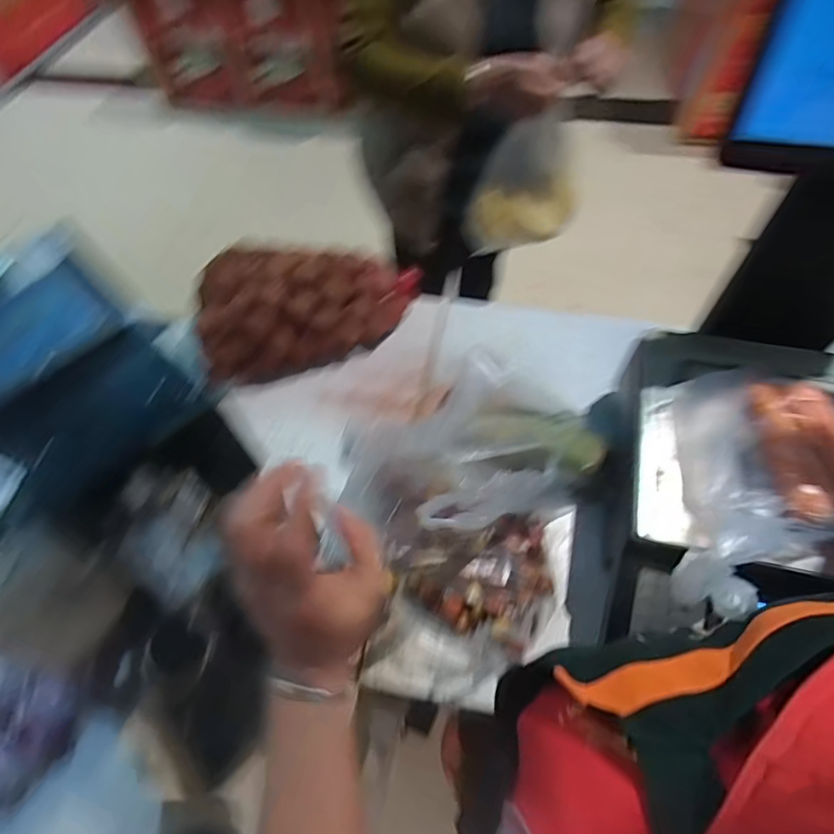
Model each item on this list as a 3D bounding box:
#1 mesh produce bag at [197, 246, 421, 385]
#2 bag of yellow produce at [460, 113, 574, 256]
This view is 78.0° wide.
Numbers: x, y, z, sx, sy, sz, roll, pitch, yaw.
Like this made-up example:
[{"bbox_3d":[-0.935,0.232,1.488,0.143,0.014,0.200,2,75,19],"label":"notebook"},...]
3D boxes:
[{"bbox_3d":[-0.168,-0.183,0.822,0.342,0.148,0.154,-10,58,-3],"label":"mesh produce bag"},{"bbox_3d":[0.186,-0.413,0.910,0.195,0.210,0.115,-11,58,-3],"label":"bag of yellow produce"}]

